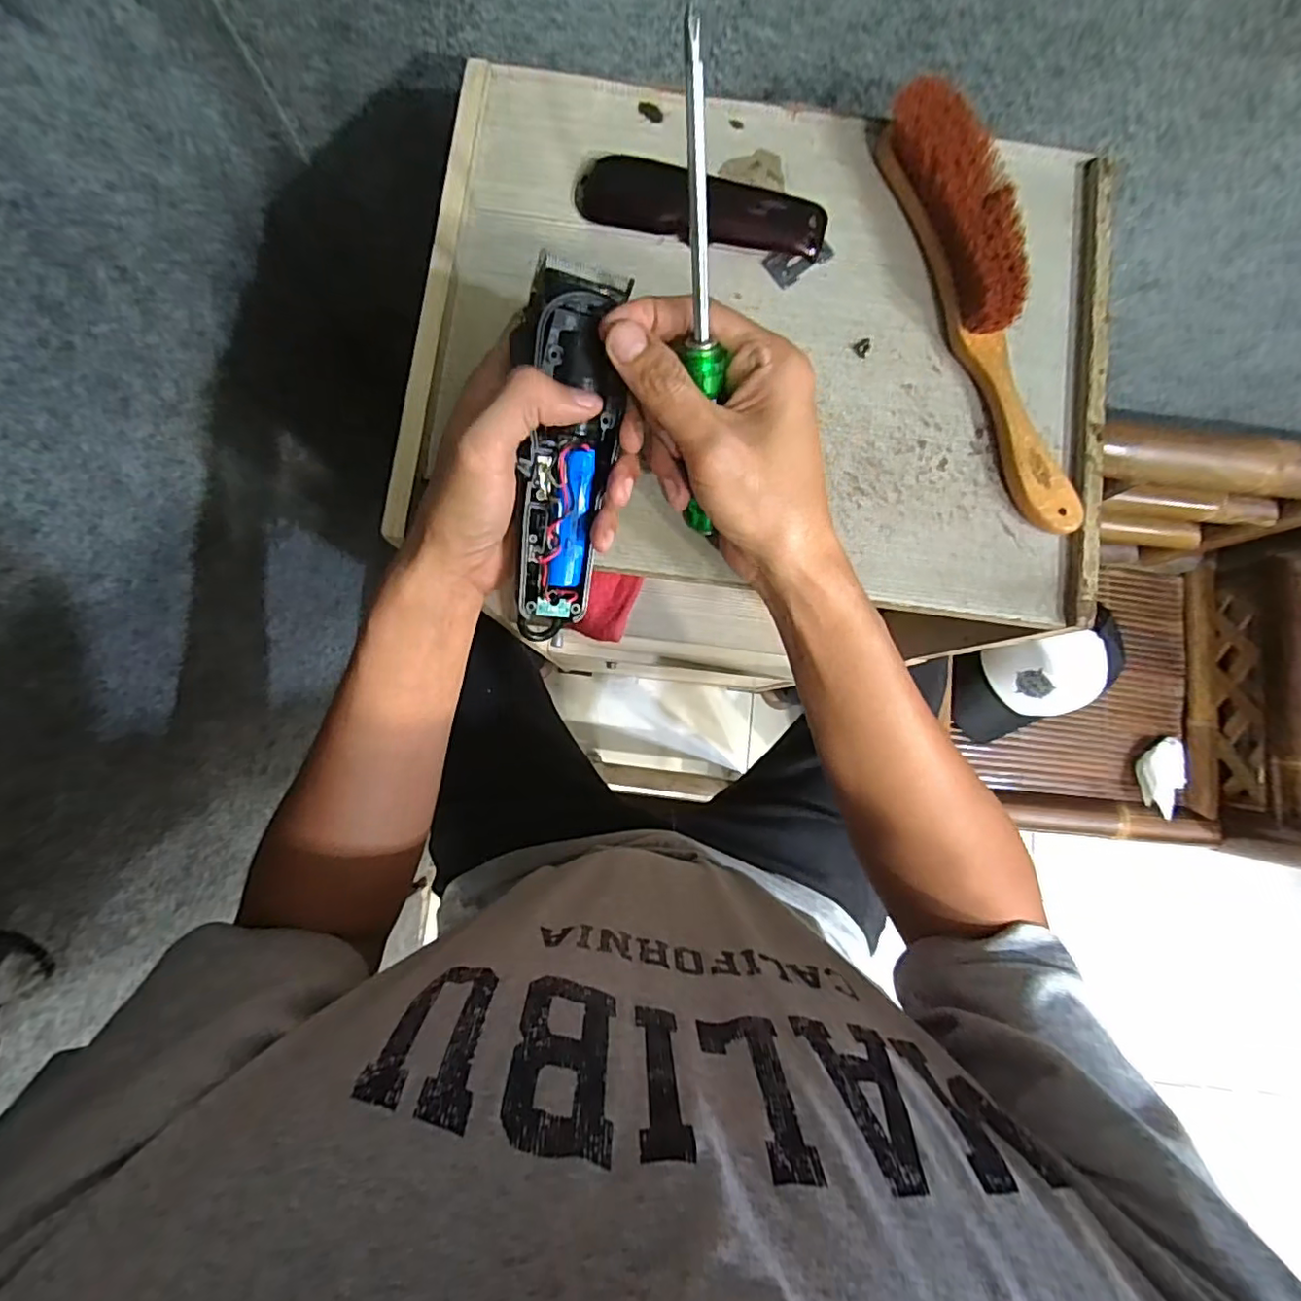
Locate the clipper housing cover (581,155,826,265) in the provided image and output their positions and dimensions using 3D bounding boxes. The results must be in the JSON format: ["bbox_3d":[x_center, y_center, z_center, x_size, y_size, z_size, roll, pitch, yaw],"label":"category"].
[{"bbox_3d":[0.031,-0.266,0.352,0.148,0.023,0.034,14,83,-1],"label":"clipper housing cover"}]

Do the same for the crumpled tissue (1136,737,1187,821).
[{"bbox_3d":[0.789,0.193,0.914,0.062,0.030,0.121,12,83,-1],"label":"crumpled tissue"}]

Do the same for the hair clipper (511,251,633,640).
[{"bbox_3d":[-0.040,-0.091,0.289,0.043,0.025,0.171,8,105,-2],"label":"hair clipper"}]

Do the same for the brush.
[{"bbox_3d":[0.197,-0.196,0.343,0.039,0.040,0.260,-19,84,-5],"label":"brush"}]

